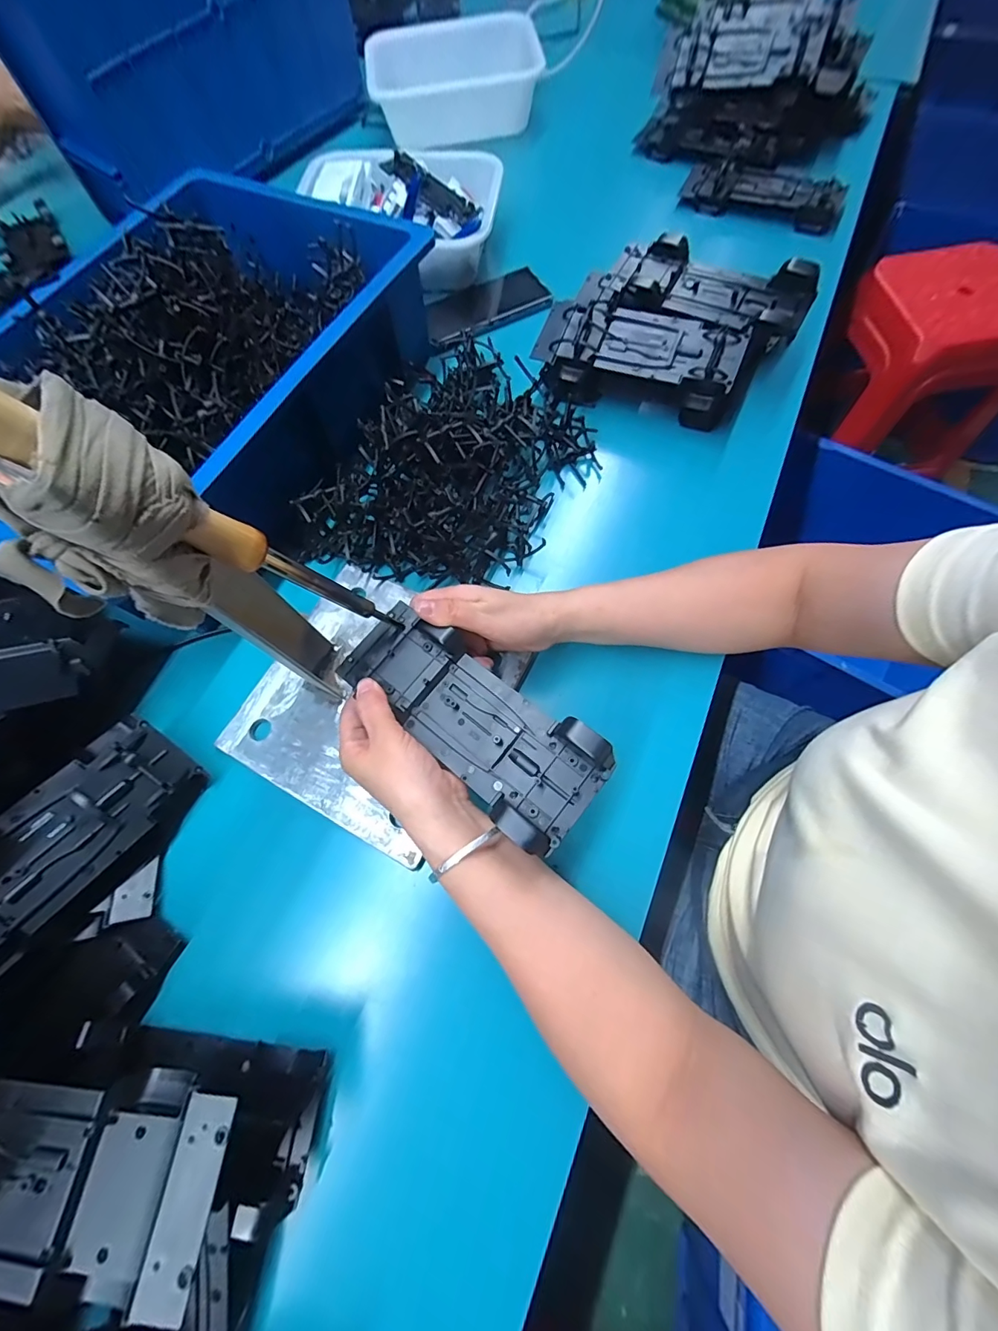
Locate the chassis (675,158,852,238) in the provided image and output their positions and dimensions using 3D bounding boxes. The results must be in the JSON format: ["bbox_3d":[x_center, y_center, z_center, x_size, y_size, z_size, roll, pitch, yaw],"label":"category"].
[{"bbox_3d":[0.334,-0.600,0.578,0.192,0.028,0.081,23,71,11],"label":"chassis"}]

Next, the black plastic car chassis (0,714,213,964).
[{"bbox_3d":[-0.291,0.120,0.307,0.076,0.022,0.166,44,58,-16],"label":"black plastic car chassis"}]

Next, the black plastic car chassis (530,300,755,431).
[{"bbox_3d":[0.135,-0.304,0.453,0.196,0.058,0.087,18,70,9],"label":"black plastic car chassis"}]

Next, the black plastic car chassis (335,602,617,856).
[{"bbox_3d":[-0.022,0.030,0.300,0.188,0.025,0.073,37,74,18],"label":"black plastic car chassis"}]

